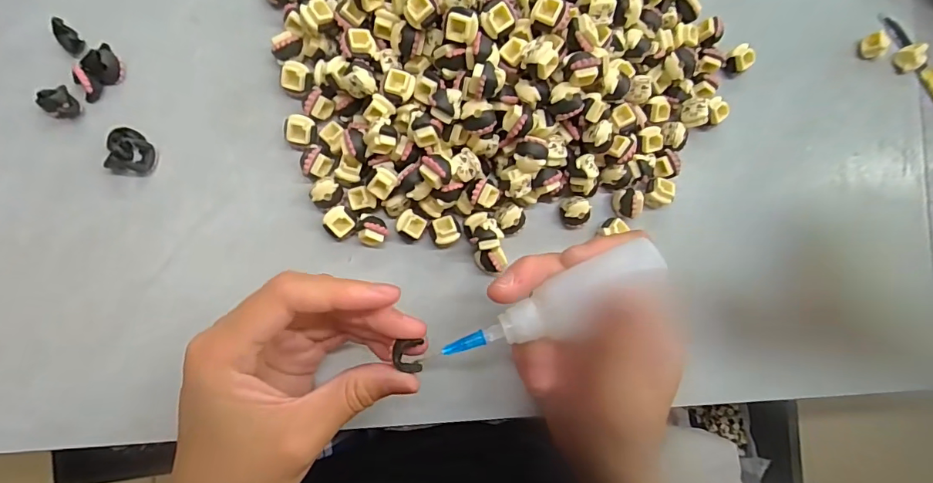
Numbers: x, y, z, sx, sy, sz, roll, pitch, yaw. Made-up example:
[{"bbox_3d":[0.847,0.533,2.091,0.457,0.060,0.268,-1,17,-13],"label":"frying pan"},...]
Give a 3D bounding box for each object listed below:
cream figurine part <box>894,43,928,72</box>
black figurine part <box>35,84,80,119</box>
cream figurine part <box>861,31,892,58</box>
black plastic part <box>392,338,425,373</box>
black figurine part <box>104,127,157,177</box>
[{"bbox_3d":[0.285,-0.118,0.295,0.011,0.013,0.015,-26,90,-8],"label":"cream figurine part"},{"bbox_3d":[-0.200,-0.067,0.227,0.015,0.009,0.014,0,87,-7],"label":"black figurine part"},{"bbox_3d":[0.258,-0.124,0.291,0.011,0.009,0.015,-26,90,-8],"label":"cream figurine part"},{"bbox_3d":[-0.023,0.047,0.191,0.011,0.004,0.013,6,86,-7],"label":"black plastic part"},{"bbox_3d":[-0.168,-0.045,0.231,0.019,0.009,0.022,8,86,-7],"label":"black figurine part"}]

